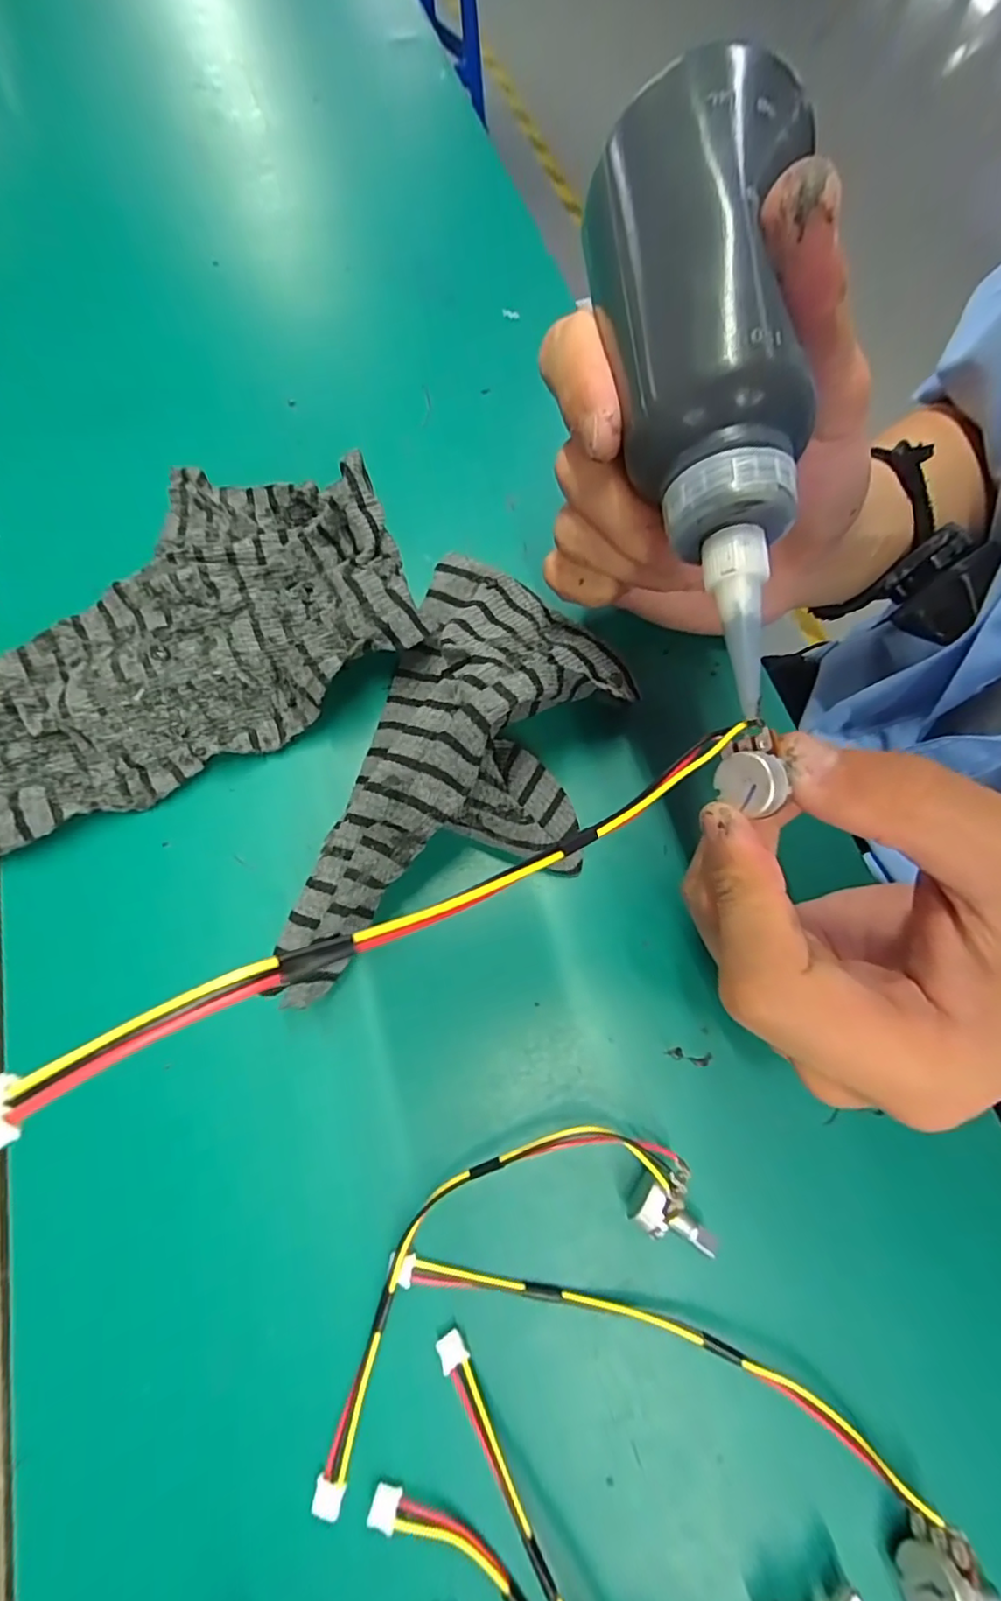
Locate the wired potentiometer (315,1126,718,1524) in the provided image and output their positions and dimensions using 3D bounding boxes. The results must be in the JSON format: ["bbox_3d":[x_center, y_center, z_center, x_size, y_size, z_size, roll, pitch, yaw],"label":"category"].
[{"bbox_3d":[-0.005,0.132,0.162,0.125,0.024,0.049,-30,74,-12],"label":"wired potentiometer"}]

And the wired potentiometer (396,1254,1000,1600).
[{"bbox_3d":[0.050,0.159,0.156,0.165,0.017,0.029,26,71,7],"label":"wired potentiometer"}]

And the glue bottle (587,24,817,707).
[{"bbox_3d":[0.050,-0.093,0.139,0.041,0.034,0.133,-10,93,-4],"label":"glue bottle"}]

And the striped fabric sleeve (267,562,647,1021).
[{"bbox_3d":[-0.013,-0.010,0.195,0.086,0.060,0.163,20,71,5],"label":"striped fabric sleeve"}]

